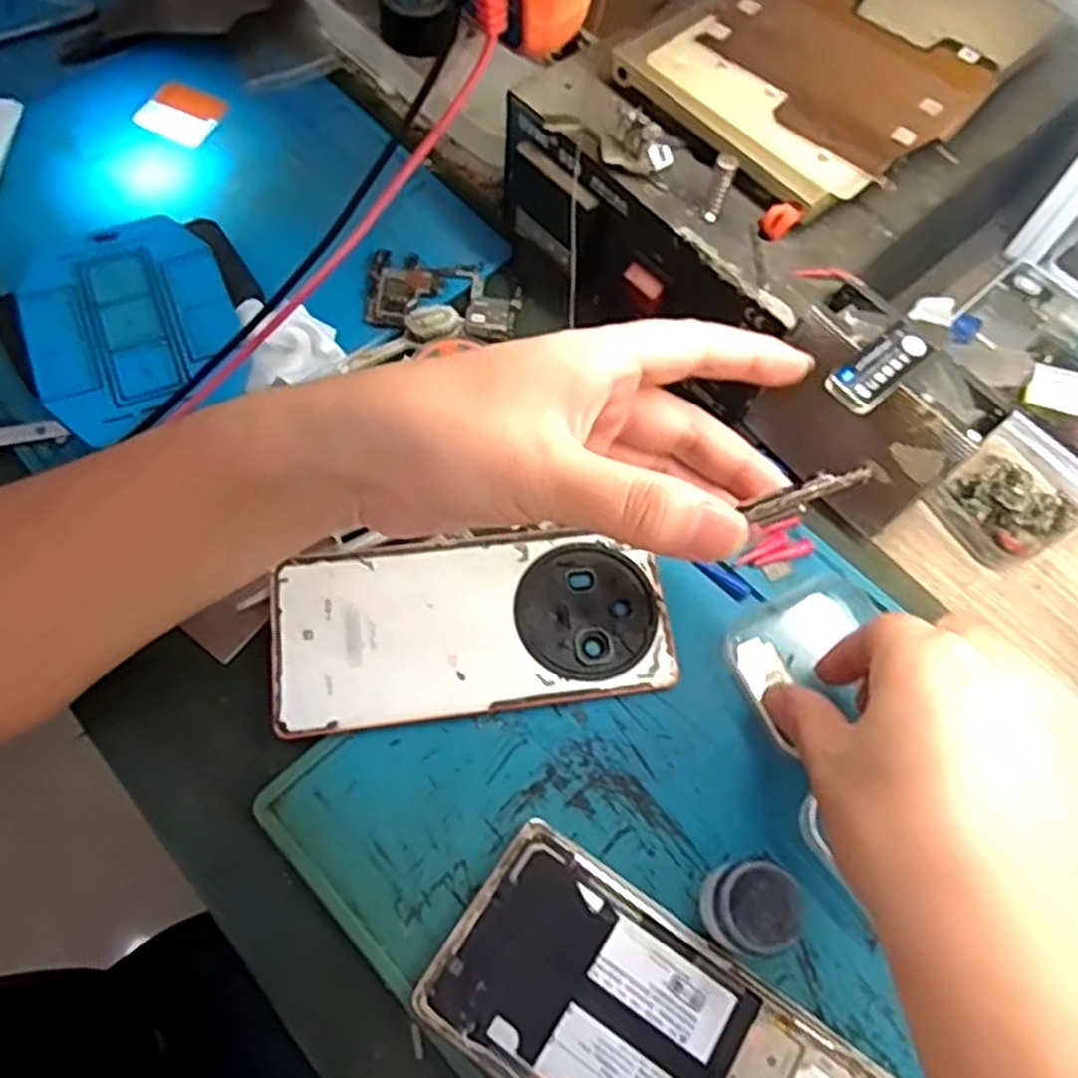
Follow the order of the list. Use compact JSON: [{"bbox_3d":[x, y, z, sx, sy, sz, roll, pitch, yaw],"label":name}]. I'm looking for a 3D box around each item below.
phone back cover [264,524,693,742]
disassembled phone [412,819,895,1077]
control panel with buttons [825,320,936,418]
[{"bbox_3d":[-0.027,0.034,0.330,0.160,0.007,0.074,-6,66,-6],"label":"phone back cover"},{"bbox_3d":[0.044,0.175,0.269,0.162,0.009,0.075,33,68,12],"label":"disassembled phone"},{"bbox_3d":[0.126,-0.063,0.292,0.044,0.006,0.019,-39,73,-18],"label":"control panel with buttons"}]

